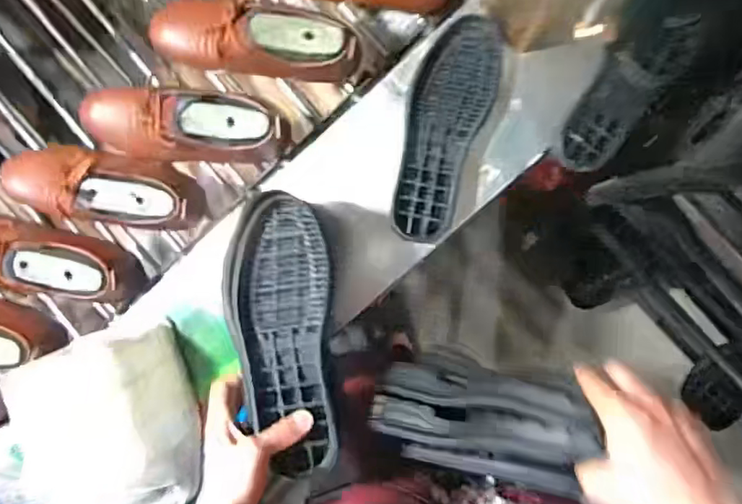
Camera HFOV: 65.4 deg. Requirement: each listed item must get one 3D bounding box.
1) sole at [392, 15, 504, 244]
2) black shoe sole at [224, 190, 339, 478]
[{"bbox_3d":[0.092,-0.156,0.723,0.099,0.017,0.284,15,93,5],"label":"sole"},{"bbox_3d":[-0.093,0.082,0.613,0.115,0.036,0.293,-10,79,6],"label":"black shoe sole"}]

